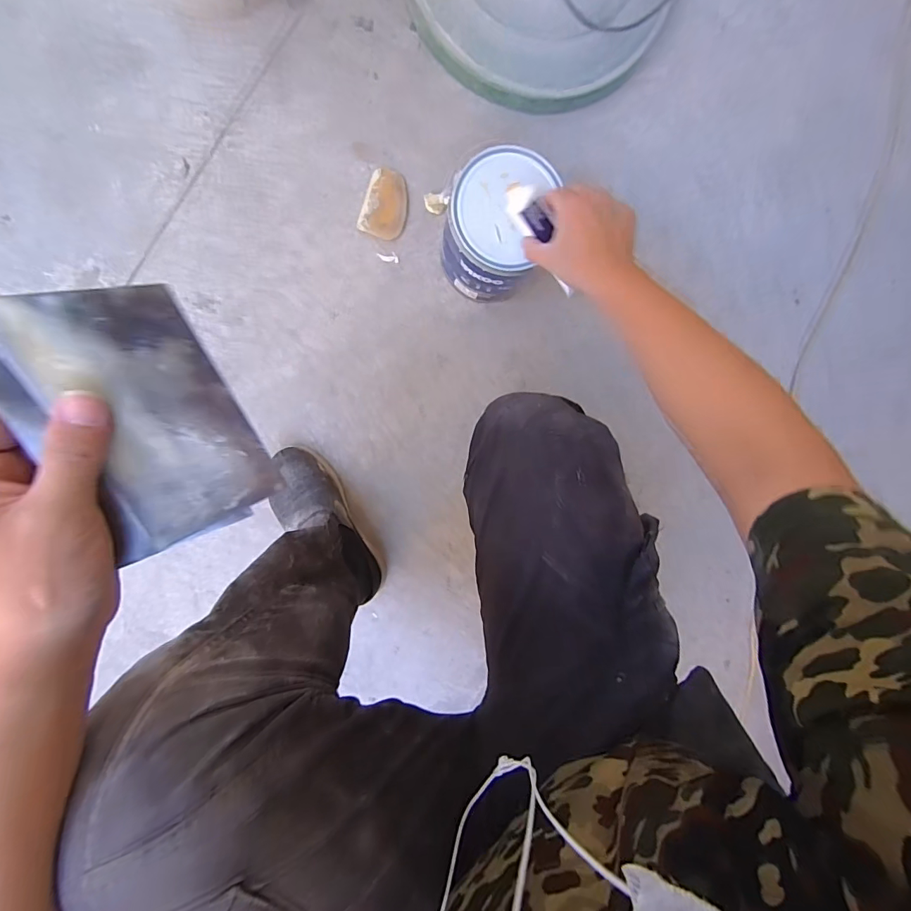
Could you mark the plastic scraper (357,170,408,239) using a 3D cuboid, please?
[{"bbox_3d":[-0.106,-0.383,0.671,0.064,0.007,0.097,18,94,-8],"label":"plastic scraper"}]

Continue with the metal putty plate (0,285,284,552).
[{"bbox_3d":[-0.152,-0.020,0.222,0.073,0.004,0.129,-26,114,-14],"label":"metal putty plate"}]

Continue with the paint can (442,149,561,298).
[{"bbox_3d":[0.049,-0.304,0.607,0.119,0.167,0.139,7,92,-4],"label":"paint can"}]

